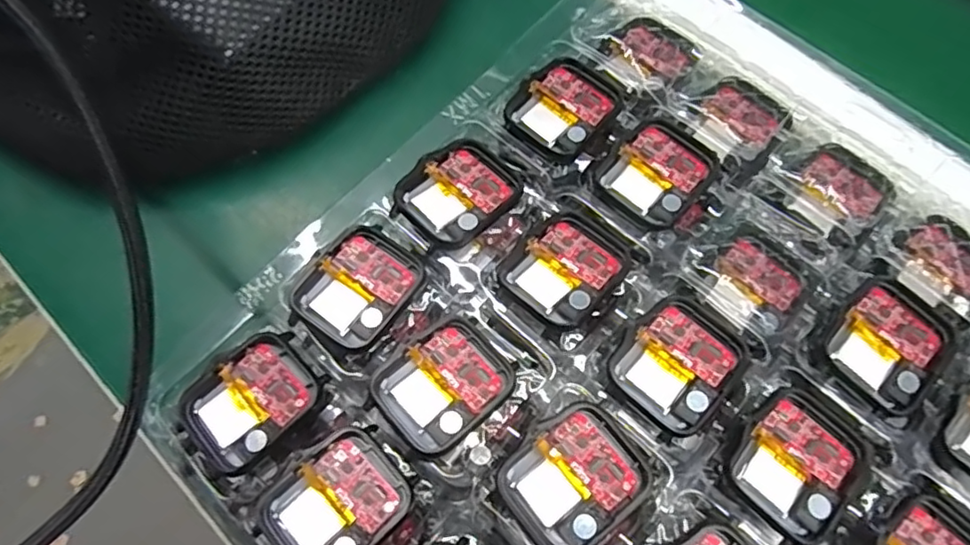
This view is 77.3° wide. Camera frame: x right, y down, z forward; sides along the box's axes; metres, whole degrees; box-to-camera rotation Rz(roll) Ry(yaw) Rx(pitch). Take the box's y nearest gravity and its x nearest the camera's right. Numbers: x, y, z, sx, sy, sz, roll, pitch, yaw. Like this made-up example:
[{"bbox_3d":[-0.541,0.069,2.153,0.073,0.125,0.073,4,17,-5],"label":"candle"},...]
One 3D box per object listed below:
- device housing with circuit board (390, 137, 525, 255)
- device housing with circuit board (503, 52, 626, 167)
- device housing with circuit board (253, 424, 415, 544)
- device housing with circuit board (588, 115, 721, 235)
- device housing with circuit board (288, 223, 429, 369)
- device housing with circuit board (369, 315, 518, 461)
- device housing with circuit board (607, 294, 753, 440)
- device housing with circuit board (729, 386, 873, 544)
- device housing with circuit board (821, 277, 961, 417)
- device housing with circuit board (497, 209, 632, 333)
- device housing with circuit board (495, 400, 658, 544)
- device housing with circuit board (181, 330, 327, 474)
[{"bbox_3d":[-0.010,-0.031,0.234,0.045,0.007,0.038,-41,75,-15],"label":"device housing with circuit board"},{"bbox_3d":[0.033,-0.069,0.254,0.038,0.006,0.045,39,73,13],"label":"device housing with circuit board"},{"bbox_3d":[-0.049,0.077,0.197,0.045,0.006,0.035,-42,75,-15],"label":"device housing with circuit board"},{"bbox_3d":[0.068,-0.040,0.239,0.037,0.004,0.044,41,74,14],"label":"device housing with circuit board"},{"bbox_3d":[-0.047,0.006,0.223,0.037,0.006,0.046,33,72,11],"label":"device housing with circuit board"},{"bbox_3d":[-0.014,0.038,0.208,0.043,0.008,0.037,-41,75,-14],"label":"device housing with circuit board"},{"bbox_3d":[0.068,0.032,0.213,0.038,0.006,0.042,39,74,13],"label":"device housing with circuit board"},{"bbox_3d":[0.103,0.062,0.199,0.036,0.006,0.042,42,74,14],"label":"device housing with circuit board"},{"bbox_3d":[0.142,0.025,0.214,0.035,0.007,0.039,40,74,13],"label":"device housing with circuit board"},{"bbox_3d":[0.030,-0.002,0.226,0.038,0.008,0.041,41,74,14],"label":"device housing with circuit board"},{"bbox_3d":[0.029,0.068,0.196,0.043,0.011,0.037,-37,74,-13],"label":"device housing with circuit board"},{"bbox_3d":[-0.081,0.045,0.212,0.045,0.008,0.038,-41,75,-15],"label":"device housing with circuit board"}]

